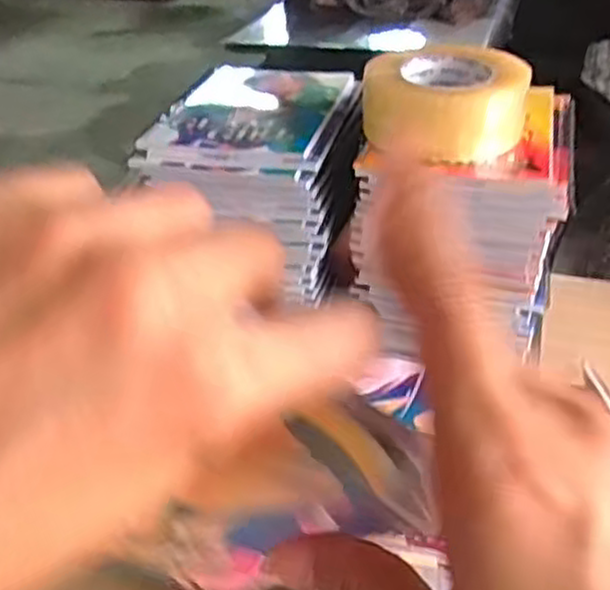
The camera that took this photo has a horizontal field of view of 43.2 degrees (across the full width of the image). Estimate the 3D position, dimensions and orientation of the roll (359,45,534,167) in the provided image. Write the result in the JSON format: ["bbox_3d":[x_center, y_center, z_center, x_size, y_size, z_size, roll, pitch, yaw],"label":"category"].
[{"bbox_3d":[0.113,-0.161,0.635,0.119,0.062,0.119,-1,33,1],"label":"roll"}]

